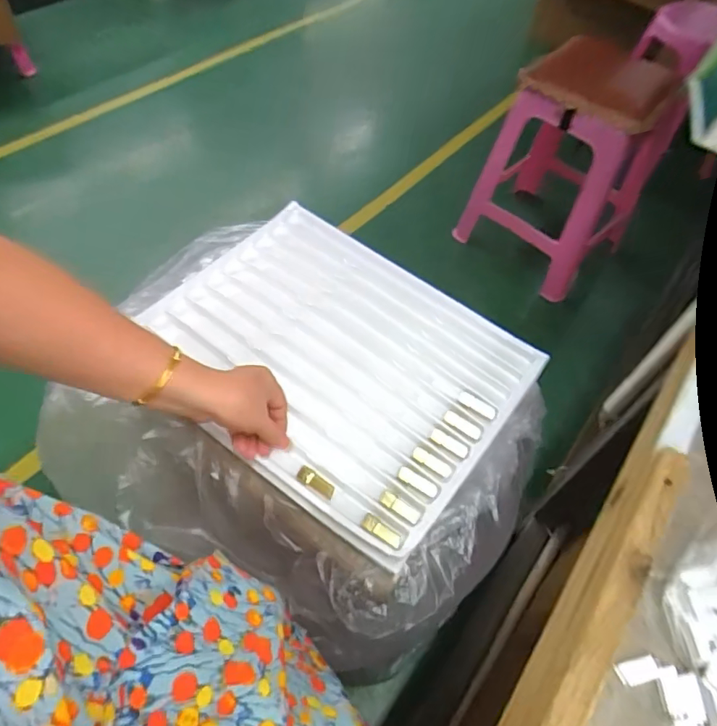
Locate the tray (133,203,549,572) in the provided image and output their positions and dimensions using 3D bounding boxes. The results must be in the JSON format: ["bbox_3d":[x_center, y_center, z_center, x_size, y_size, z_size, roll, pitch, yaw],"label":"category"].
[{"bbox_3d":[-0.026,-0.016,0.620,0.406,0.018,0.322,34,58,19],"label":"tray"}]

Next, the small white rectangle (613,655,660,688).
[{"bbox_3d":[0.157,0.173,0.294,0.023,0.004,0.012,-10,55,-12],"label":"small white rectangle"}]

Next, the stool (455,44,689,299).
[{"bbox_3d":[0.529,-0.504,1.319,0.351,0.486,0.346,40,60,22],"label":"stool"}]

